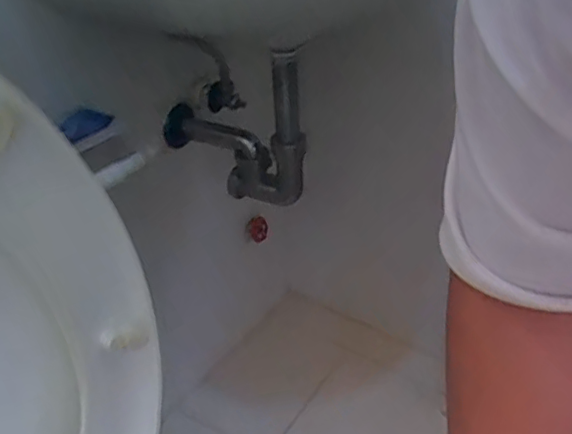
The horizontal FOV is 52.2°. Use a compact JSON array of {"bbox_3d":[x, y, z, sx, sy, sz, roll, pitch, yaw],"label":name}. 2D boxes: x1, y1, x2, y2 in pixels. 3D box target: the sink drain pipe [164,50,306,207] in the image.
[{"bbox_3d":[-0.064,-0.131,0.812,0.190,0.228,0.088,15,36,22],"label":"sink drain pipe"}]

